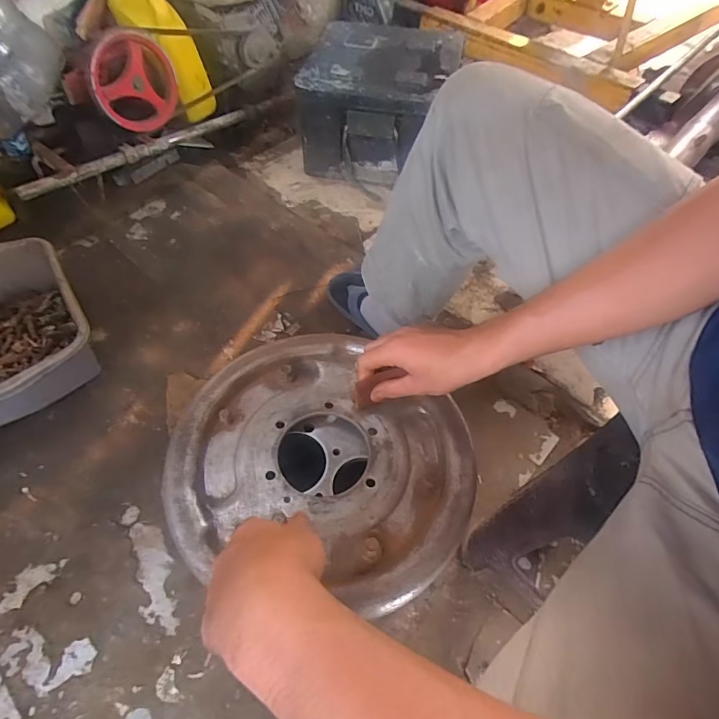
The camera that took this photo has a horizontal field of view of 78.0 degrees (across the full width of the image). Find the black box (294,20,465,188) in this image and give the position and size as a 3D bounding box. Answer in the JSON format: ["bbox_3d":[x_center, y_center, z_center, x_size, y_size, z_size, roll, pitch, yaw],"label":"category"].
[{"bbox_3d":[0.062,-0.662,1.168,0.353,0.234,0.382,13,56,7],"label":"black box"}]

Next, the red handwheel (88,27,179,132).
[{"bbox_3d":[-0.475,-0.586,0.956,0.040,0.210,0.182,23,59,15],"label":"red handwheel"}]

